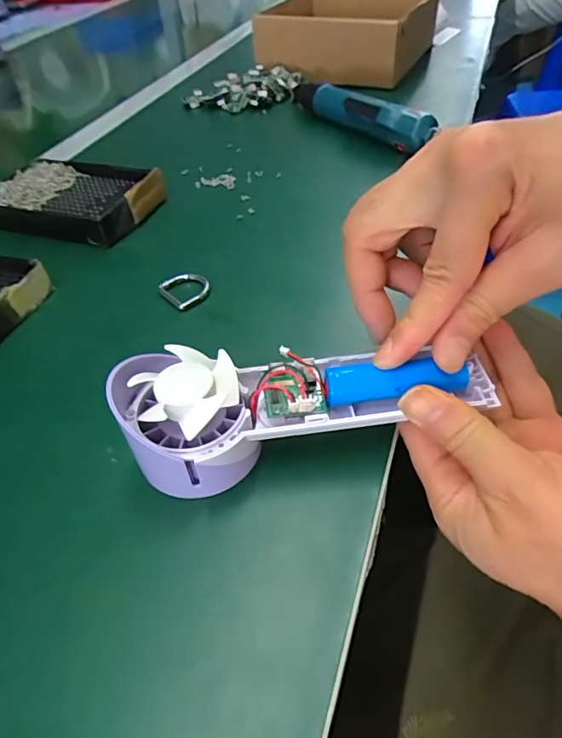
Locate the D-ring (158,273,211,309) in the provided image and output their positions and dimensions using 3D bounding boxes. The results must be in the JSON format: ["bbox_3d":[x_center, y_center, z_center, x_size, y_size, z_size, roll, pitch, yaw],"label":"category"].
[{"bbox_3d":[-0.065,-0.056,0.344,0.031,0.007,0.031,-32,52,-23],"label":"D-ring"}]

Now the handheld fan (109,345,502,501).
[{"bbox_3d":[0.011,0.015,0.235,0.171,0.044,0.055,-8,46,-4],"label":"handheld fan"}]

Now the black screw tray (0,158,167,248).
[{"bbox_3d":[-0.177,-0.148,0.427,0.137,0.031,0.088,12,49,17],"label":"black screw tray"}]

